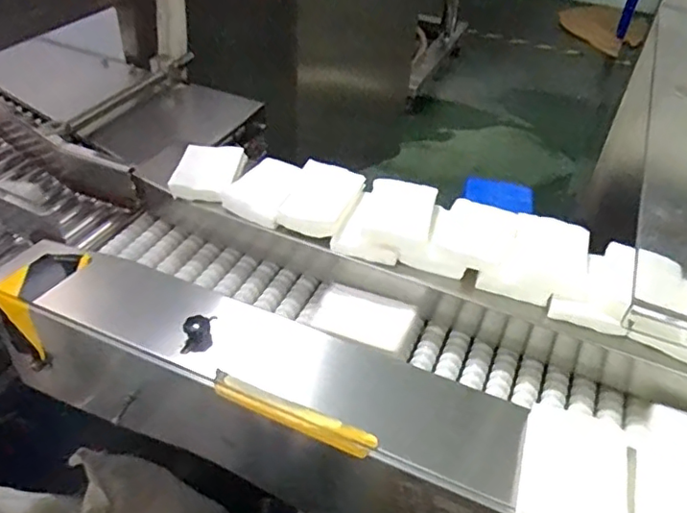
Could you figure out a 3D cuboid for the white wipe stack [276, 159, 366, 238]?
[{"bbox_3d":[-0.022,-0.067,0.666,0.072,0.035,0.101,15,42,12],"label":"white wipe stack"}]

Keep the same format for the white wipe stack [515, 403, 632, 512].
[{"bbox_3d":[0.177,0.161,0.441,0.077,0.016,0.114,17,43,15],"label":"white wipe stack"}]

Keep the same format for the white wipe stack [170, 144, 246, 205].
[{"bbox_3d":[-0.169,-0.107,0.716,0.076,0.022,0.102,5,41,1],"label":"white wipe stack"}]

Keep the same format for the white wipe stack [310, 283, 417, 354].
[{"bbox_3d":[0.022,0.071,0.625,0.099,0.033,0.058,19,43,16],"label":"white wipe stack"}]

